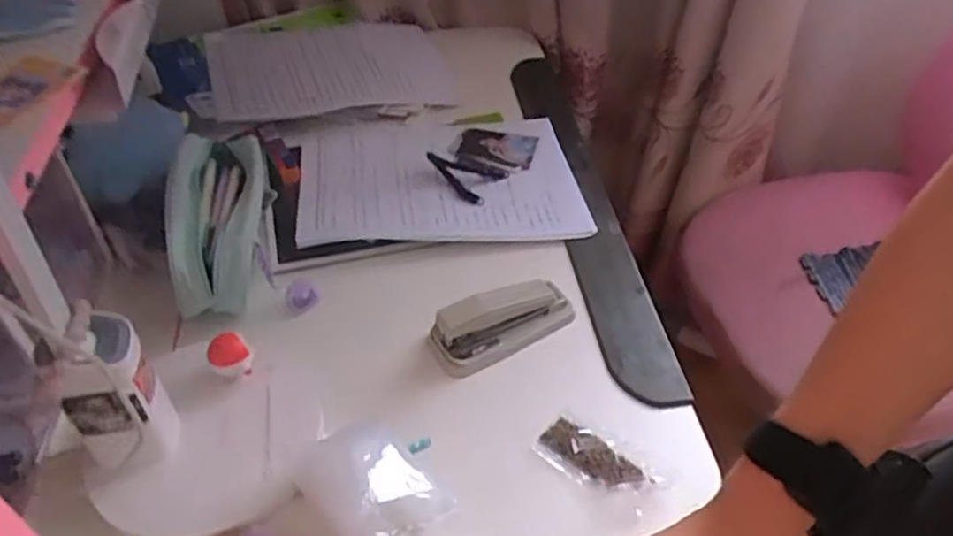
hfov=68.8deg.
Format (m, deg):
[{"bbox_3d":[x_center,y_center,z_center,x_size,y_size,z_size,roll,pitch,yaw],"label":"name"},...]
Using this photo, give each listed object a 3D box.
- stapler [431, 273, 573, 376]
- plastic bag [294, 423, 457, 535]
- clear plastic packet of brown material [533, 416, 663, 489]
[{"bbox_3d":[0.027,0.044,0.607,0.134,0.042,0.050,-20,50,-21],"label":"stapler"},{"bbox_3d":[-0.073,0.153,0.489,0.091,0.043,0.087,35,53,27],"label":"plastic bag"},{"bbox_3d":[0.091,0.145,0.531,0.090,0.012,0.044,31,52,24],"label":"clear plastic packet of brown material"}]

